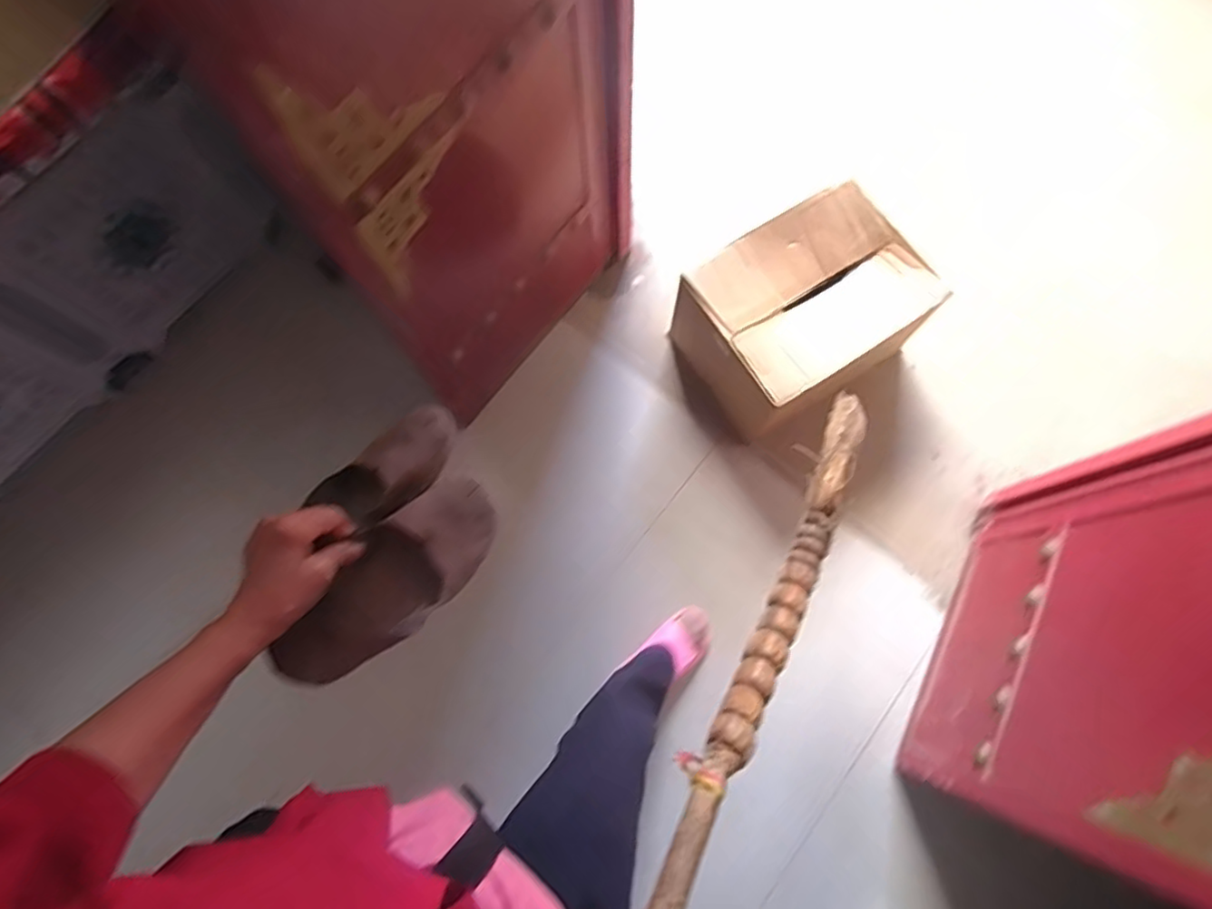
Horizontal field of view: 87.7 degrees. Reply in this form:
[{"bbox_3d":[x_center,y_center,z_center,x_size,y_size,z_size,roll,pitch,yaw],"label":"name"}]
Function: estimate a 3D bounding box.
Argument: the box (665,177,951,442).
[{"bbox_3d":[0.409,-0.300,1.335,0.426,0.269,0.331,-29,77,-9],"label":"box"}]

